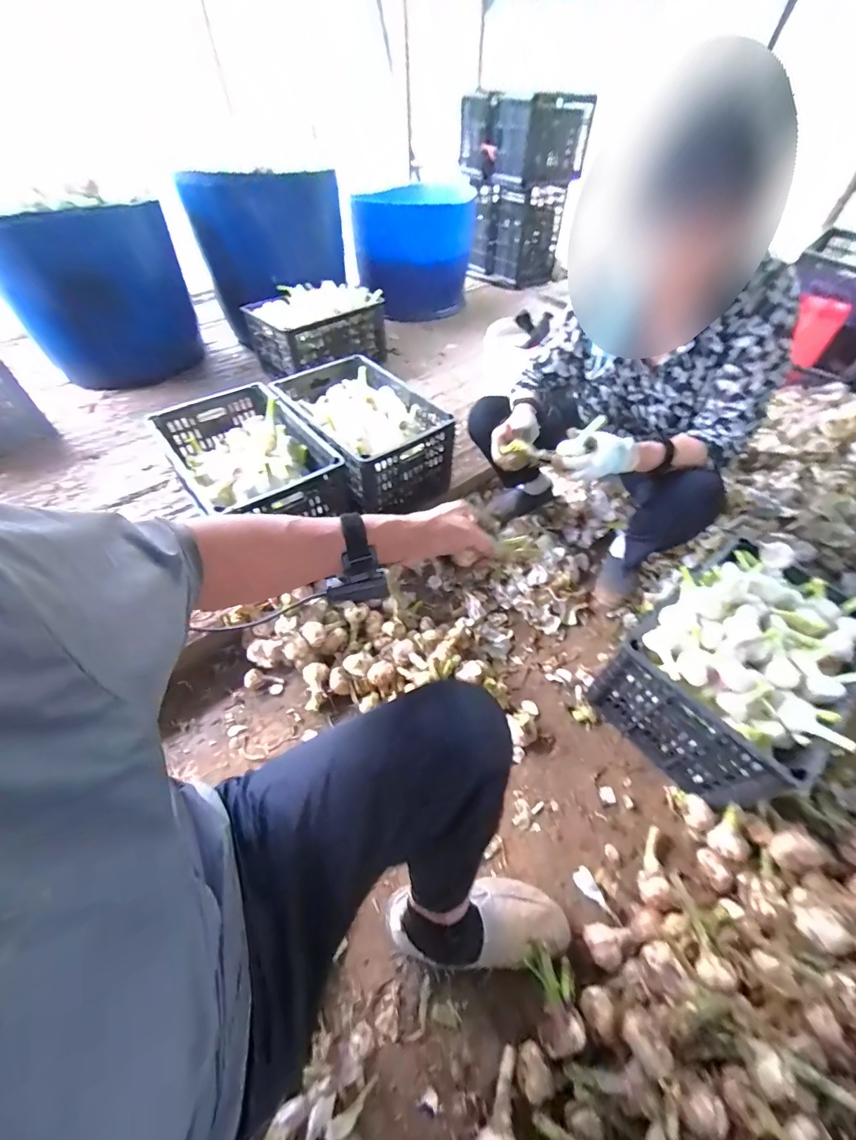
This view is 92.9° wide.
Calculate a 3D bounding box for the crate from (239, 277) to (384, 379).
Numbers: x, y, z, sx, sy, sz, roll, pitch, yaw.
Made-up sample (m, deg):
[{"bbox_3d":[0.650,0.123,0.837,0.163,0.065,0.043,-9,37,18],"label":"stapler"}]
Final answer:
[{"bbox_3d":[-0.433,-0.947,1.602,0.480,0.232,0.296,-34,59,-23],"label":"crate"}]

